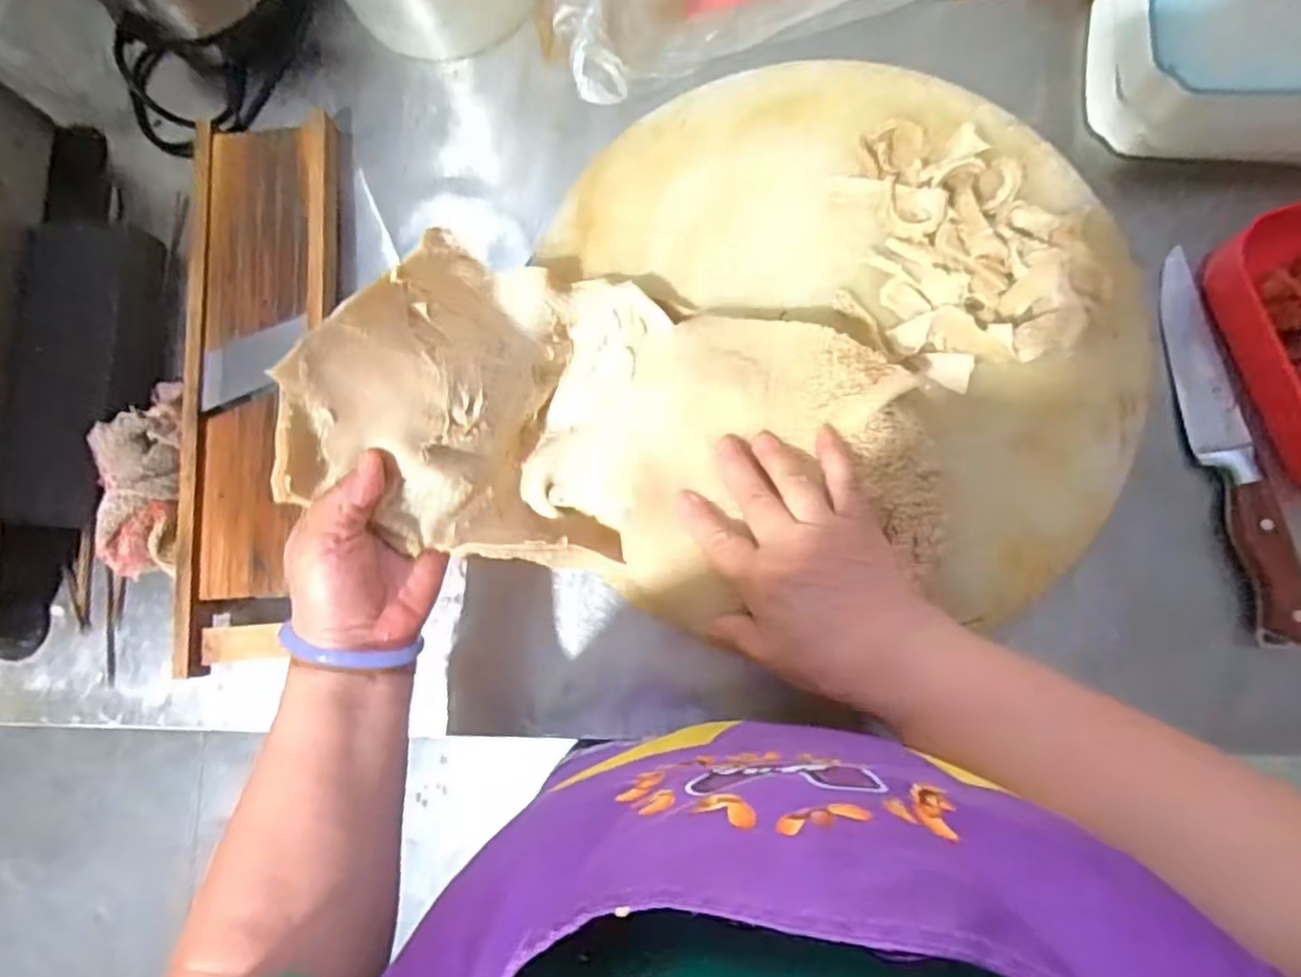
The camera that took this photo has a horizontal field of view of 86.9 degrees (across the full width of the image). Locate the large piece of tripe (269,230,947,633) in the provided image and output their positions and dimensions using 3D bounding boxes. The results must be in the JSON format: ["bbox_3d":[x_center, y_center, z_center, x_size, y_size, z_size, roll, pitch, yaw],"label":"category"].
[{"bbox_3d":[0.004,-0.040,0.379,0.339,0.131,0.194,15,84,7],"label":"large piece of tripe"}]

